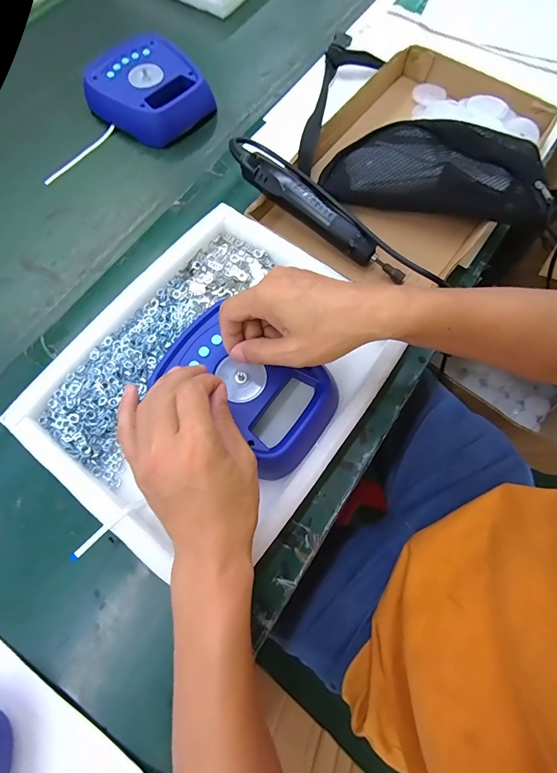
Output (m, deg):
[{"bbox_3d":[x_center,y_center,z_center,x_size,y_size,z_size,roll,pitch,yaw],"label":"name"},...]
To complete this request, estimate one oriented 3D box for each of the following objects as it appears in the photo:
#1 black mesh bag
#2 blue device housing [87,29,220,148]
[{"bbox_3d":[0.206,-0.284,0.475,0.276,0.081,0.108,19,73,7],"label":"black mesh bag"},{"bbox_3d":[-0.203,-0.457,0.560,0.150,0.049,0.153,-40,75,-11],"label":"blue device housing"}]

